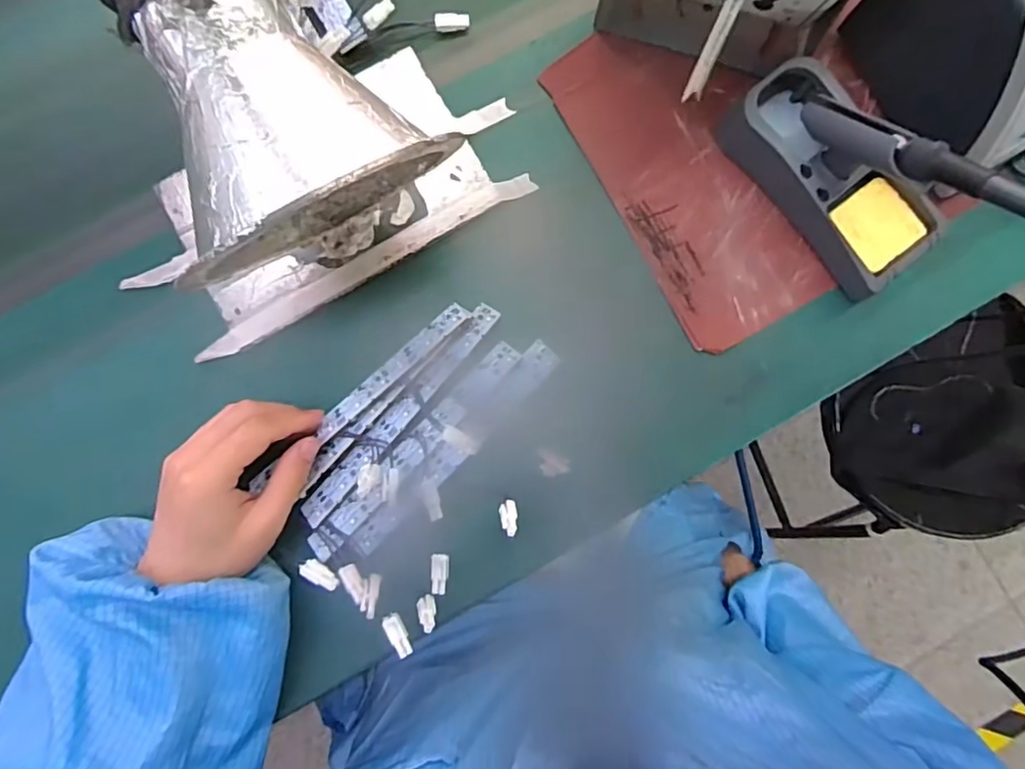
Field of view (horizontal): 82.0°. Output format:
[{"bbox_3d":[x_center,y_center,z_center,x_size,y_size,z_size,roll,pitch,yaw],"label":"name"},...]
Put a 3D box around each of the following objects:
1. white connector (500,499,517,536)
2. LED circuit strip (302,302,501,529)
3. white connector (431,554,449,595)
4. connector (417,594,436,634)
[{"bbox_3d":[-0.002,0.089,0.396,0.012,0.005,0.026,-6,45,1],"label":"white connector"},{"bbox_3d":[-0.076,0.019,0.409,0.017,0.005,0.189,40,85,4],"label":"LED circuit strip"},{"bbox_3d":[-0.049,0.126,0.391,0.011,0.004,0.027,2,84,1],"label":"white connector"},{"bbox_3d":[-0.056,0.149,0.385,0.011,0.027,0.010,-15,119,-1],"label":"connector"}]

